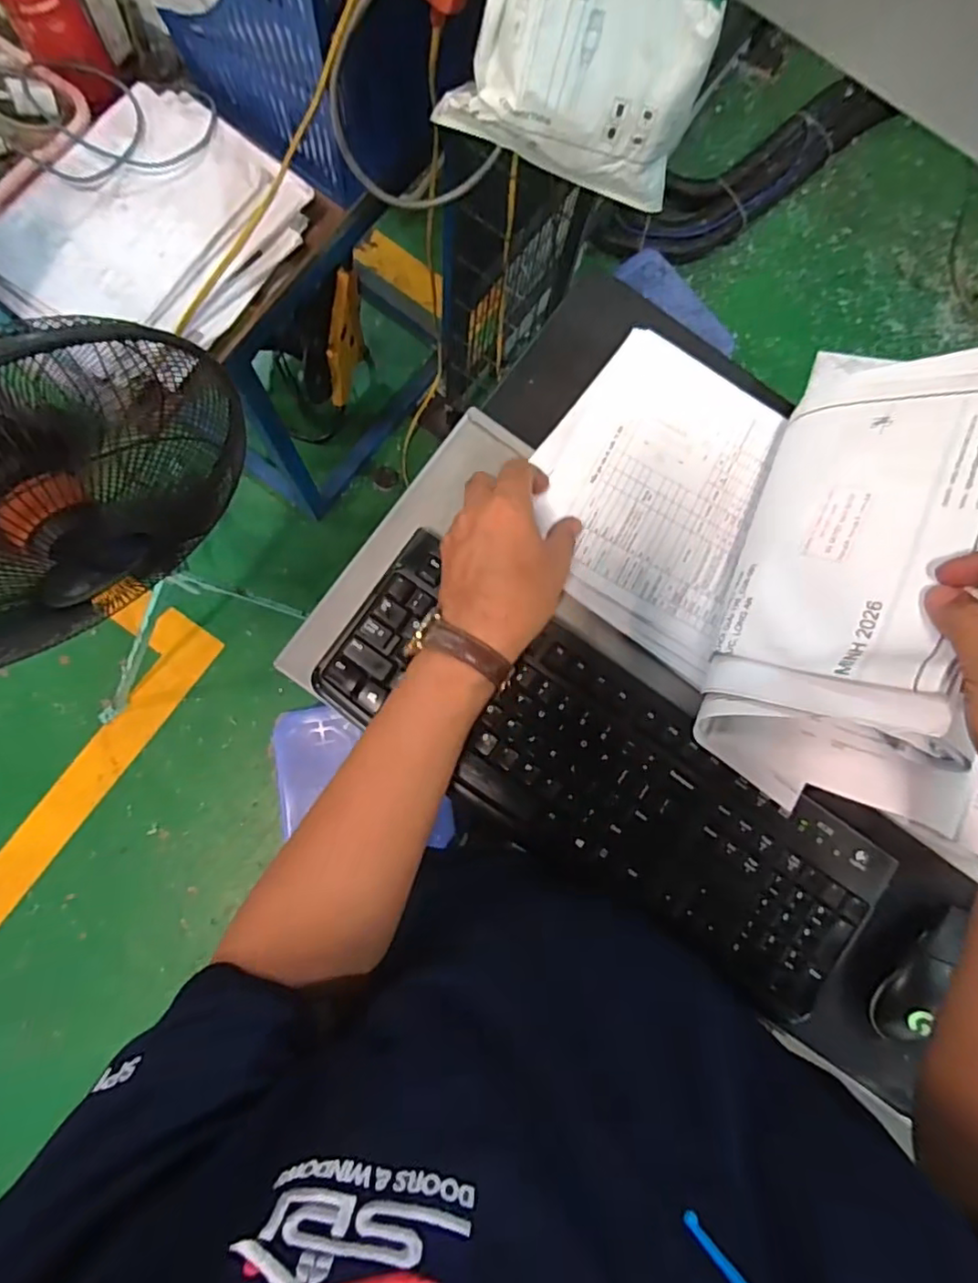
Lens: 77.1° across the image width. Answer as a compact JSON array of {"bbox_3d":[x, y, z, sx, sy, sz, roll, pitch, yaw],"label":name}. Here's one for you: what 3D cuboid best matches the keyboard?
[{"bbox_3d":[0.087,0.097,0.456,0.436,0.022,0.155,34,81,0],"label":"keyboard"}]

